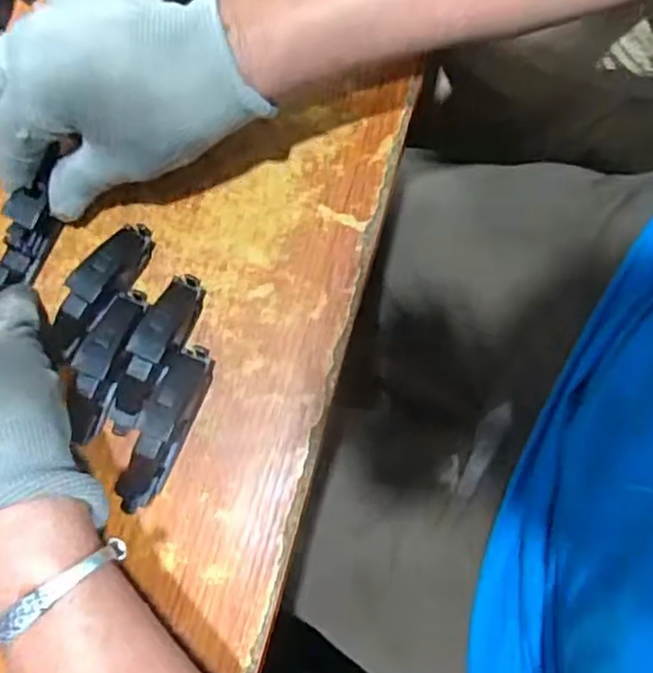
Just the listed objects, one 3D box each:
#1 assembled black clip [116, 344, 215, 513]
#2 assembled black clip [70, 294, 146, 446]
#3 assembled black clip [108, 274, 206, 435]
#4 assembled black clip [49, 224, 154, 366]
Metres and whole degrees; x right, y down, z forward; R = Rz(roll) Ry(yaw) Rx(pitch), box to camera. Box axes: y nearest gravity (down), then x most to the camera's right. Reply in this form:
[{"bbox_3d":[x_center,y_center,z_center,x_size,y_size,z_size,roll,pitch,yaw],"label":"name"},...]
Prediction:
[{"bbox_3d":[-0.077,0.043,0.326,0.021,0.019,0.082,22,81,5],"label":"assembled black clip"},{"bbox_3d":[-0.108,0.012,0.330,0.023,0.017,0.075,20,80,5],"label":"assembled black clip"},{"bbox_3d":[-0.083,0.007,0.332,0.020,0.020,0.082,23,81,5],"label":"assembled black clip"},{"bbox_3d":[-0.112,-0.024,0.339,0.021,0.021,0.076,35,82,7],"label":"assembled black clip"}]

